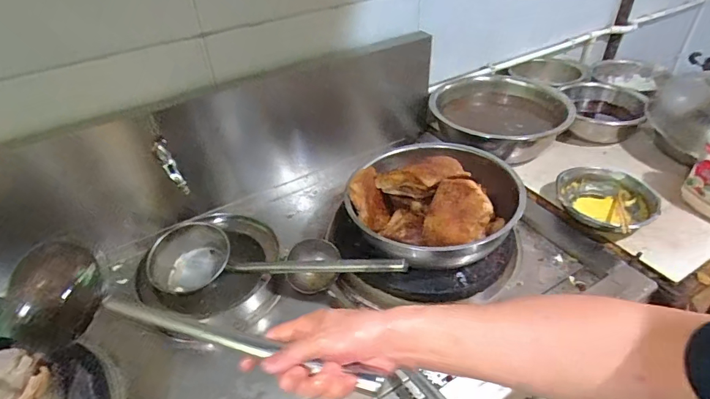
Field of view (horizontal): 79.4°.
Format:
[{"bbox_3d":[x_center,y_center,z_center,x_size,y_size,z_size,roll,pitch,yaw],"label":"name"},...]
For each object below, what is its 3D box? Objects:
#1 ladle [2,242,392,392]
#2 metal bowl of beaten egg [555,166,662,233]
[{"bbox_3d":[-0.213,0.151,0.503,0.512,0.098,0.103,7,40,17],"label":"ladle"},{"bbox_3d":[0.620,0.008,1.059,0.229,0.053,0.239,14,42,20],"label":"metal bowl of beaten egg"}]

